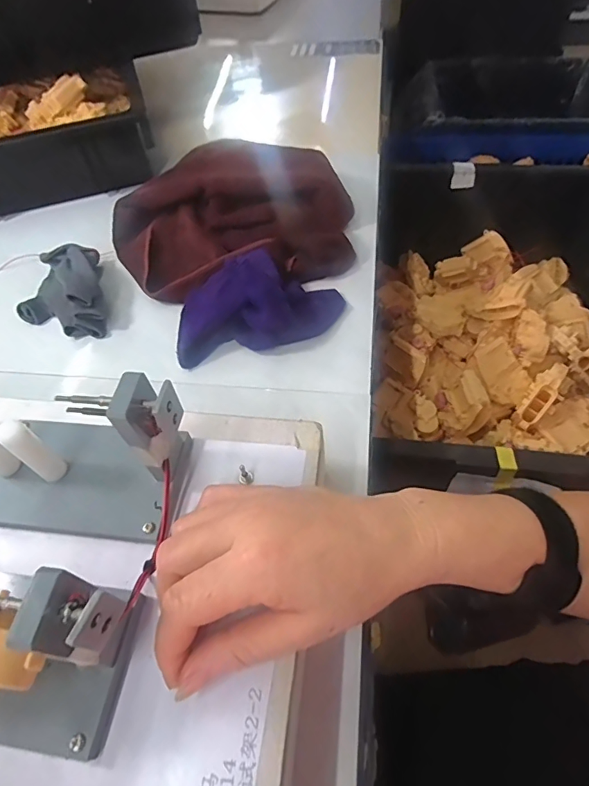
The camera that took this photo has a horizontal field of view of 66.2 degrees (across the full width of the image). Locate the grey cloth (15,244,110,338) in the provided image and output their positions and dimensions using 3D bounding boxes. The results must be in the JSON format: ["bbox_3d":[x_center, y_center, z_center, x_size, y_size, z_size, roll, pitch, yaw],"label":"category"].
[{"bbox_3d":[-0.241,-0.105,0.460,0.087,0.046,0.125,-19,56,-9],"label":"grey cloth"}]

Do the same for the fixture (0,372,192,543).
[{"bbox_3d":[-0.128,0.036,0.247,0.134,0.077,0.070,4,55,7],"label":"fixture"}]

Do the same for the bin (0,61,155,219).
[{"bbox_3d":[-0.350,-0.346,0.606,0.290,0.086,0.219,-15,55,-6],"label":"bin"}]

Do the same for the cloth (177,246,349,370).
[{"bbox_3d":[-0.033,-0.092,0.423,0.160,0.055,0.101,-11,55,-3],"label":"cloth"}]

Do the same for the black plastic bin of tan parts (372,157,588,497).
[{"bbox_3d":[0.288,-0.108,0.646,0.354,0.169,0.549,5,56,8],"label":"black plastic bin of tan parts"}]

